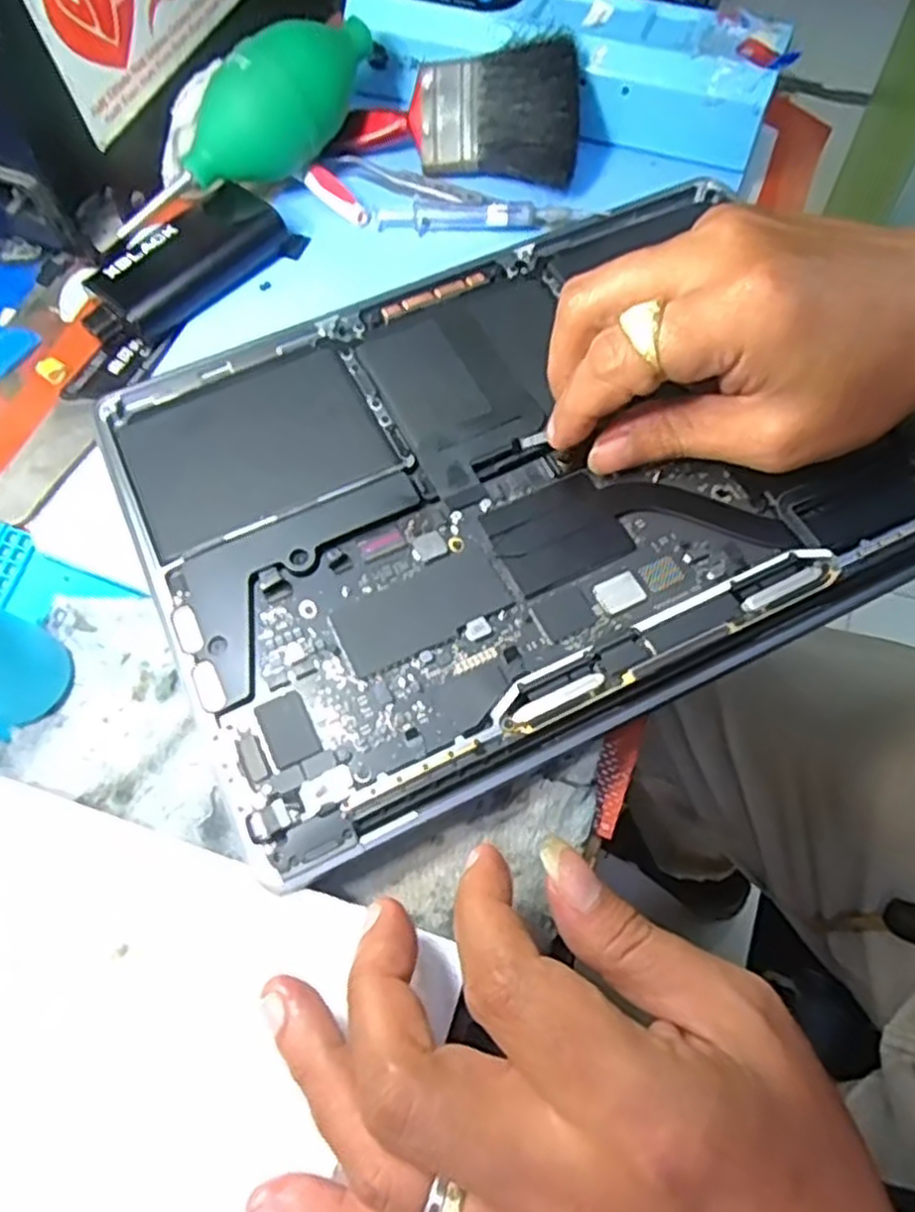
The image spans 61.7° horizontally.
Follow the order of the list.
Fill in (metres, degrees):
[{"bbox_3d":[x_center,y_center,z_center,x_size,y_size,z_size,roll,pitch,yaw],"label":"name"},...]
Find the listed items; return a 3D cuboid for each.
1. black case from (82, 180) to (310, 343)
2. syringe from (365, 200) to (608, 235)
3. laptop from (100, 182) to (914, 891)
[{"bbox_3d":[-0.122,-0.155,0.345,0.043,0.018,0.098,40,72,19],"label":"black case"},{"bbox_3d":[0.014,-0.184,0.355,0.106,0.011,0.021,4,64,5],"label":"syringe"},{"bbox_3d":[0.029,-0.057,0.290,0.284,0.008,0.210,-24,65,-9],"label":"laptop"}]

